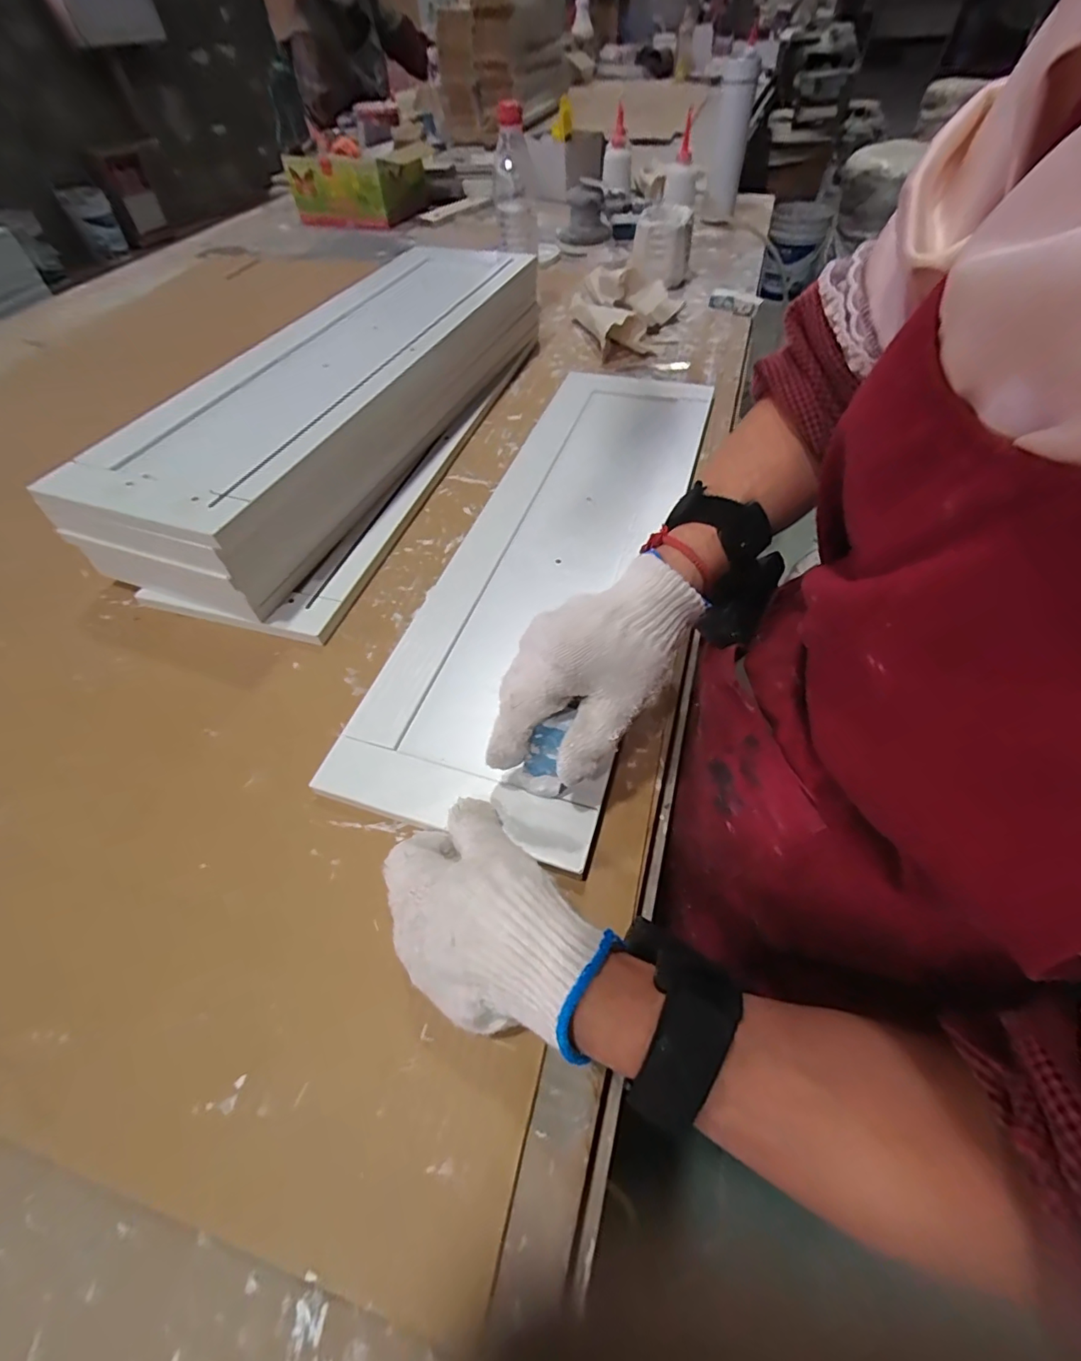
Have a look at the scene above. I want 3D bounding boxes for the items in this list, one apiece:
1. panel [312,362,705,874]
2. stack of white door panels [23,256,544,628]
[{"bbox_3d":[0.026,-0.135,0.491,0.210,0.020,0.595,15,56,14],"label":"panel"},{"bbox_3d":[-0.197,-0.300,0.563,0.180,0.099,0.565,17,57,15],"label":"stack of white door panels"}]

